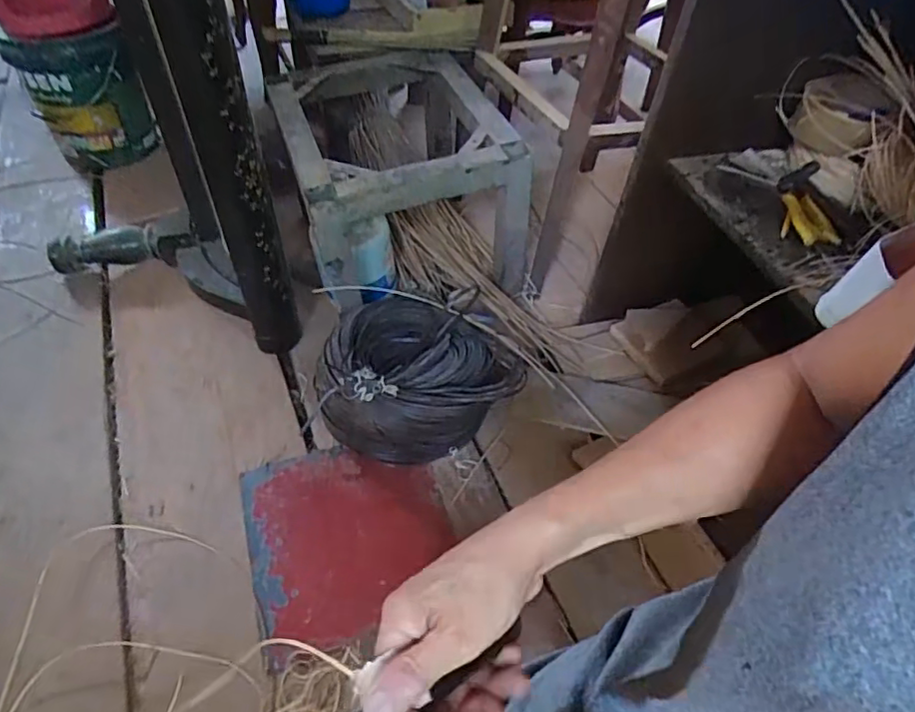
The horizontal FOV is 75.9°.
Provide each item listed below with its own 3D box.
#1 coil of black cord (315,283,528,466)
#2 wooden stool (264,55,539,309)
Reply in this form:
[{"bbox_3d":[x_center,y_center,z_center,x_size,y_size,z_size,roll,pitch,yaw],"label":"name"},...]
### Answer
[{"bbox_3d":[-0.077,0.036,1.044,0.332,0.165,0.271,-8,49,-11],"label":"coil of black cord"},{"bbox_3d":[-0.123,-0.372,1.197,0.405,0.295,0.460,-13,50,-15],"label":"wooden stool"}]

